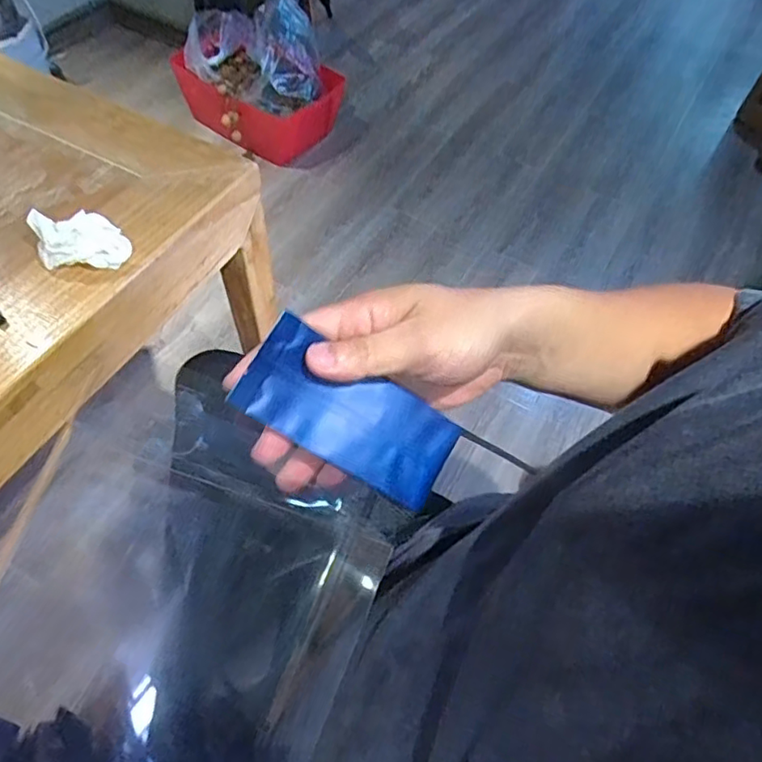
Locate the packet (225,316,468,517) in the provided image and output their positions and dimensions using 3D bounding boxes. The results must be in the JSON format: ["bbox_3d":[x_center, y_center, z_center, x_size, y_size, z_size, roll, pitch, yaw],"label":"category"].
[{"bbox_3d":[-0.014,0.019,0.318,0.121,0.004,0.052,33,78,-20],"label":"packet"}]

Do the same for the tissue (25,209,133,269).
[{"bbox_3d":[-0.282,-0.136,0.562,0.085,0.038,0.048,-5,56,-8],"label":"tissue"}]

